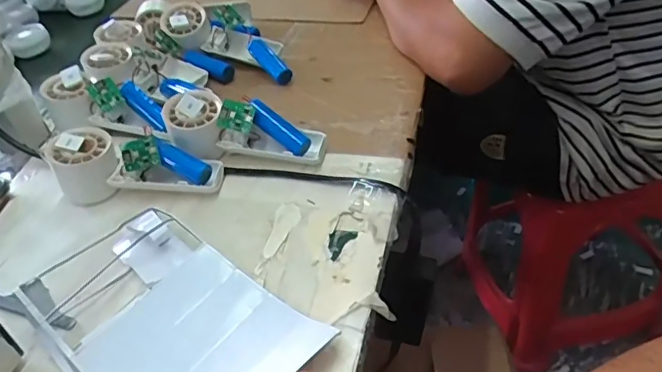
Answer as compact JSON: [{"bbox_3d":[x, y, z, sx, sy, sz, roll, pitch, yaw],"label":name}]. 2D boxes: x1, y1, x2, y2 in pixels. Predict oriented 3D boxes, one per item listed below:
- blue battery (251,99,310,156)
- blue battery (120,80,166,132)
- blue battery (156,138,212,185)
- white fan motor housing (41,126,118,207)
[{"bbox_3d":[-0.052,-0.057,0.541,0.073,0.019,0.016,40,55,10],"label":"blue battery"},{"bbox_3d":[-0.198,-0.083,0.593,0.071,0.022,0.016,43,57,12],"label":"blue battery"},{"bbox_3d":[-0.141,-0.022,0.523,0.059,0.017,0.018,32,50,6],"label":"blue battery"},{"bbox_3d":[-0.233,-0.019,0.528,0.060,0.054,0.052,-26,44,-21],"label":"white fan motor housing"}]

